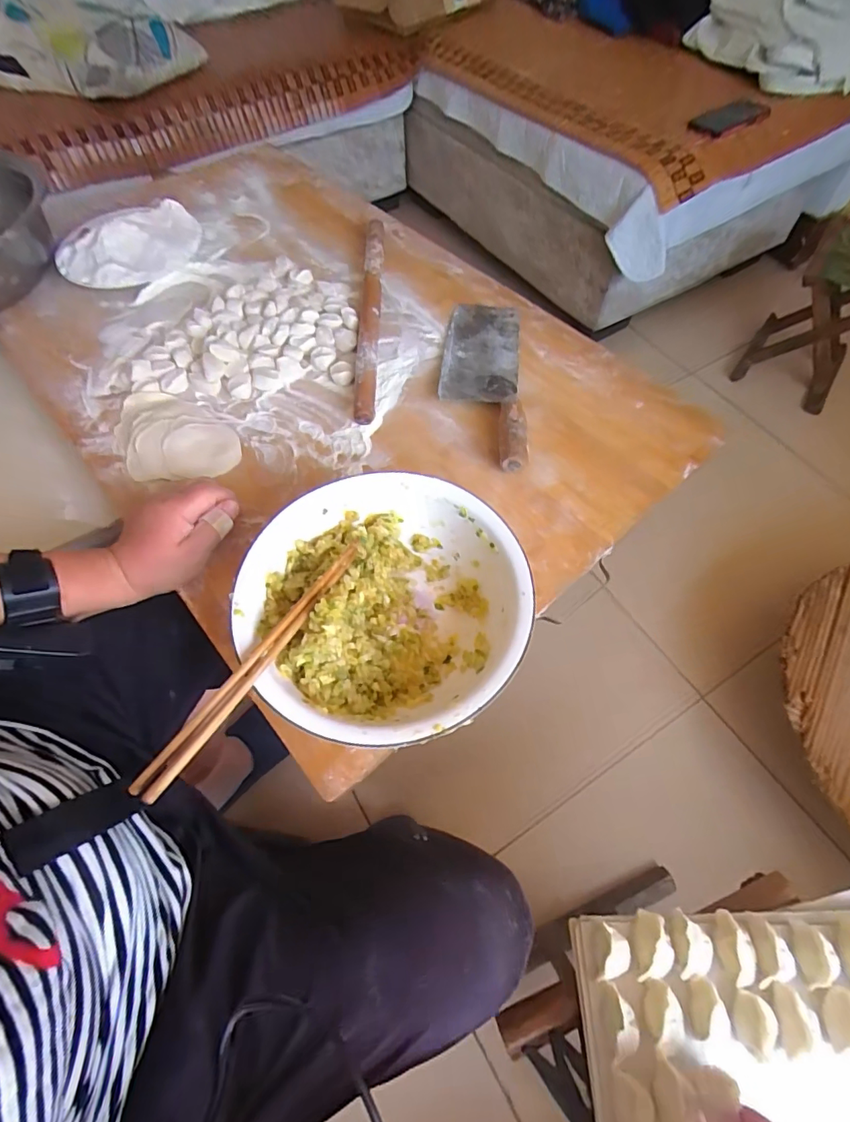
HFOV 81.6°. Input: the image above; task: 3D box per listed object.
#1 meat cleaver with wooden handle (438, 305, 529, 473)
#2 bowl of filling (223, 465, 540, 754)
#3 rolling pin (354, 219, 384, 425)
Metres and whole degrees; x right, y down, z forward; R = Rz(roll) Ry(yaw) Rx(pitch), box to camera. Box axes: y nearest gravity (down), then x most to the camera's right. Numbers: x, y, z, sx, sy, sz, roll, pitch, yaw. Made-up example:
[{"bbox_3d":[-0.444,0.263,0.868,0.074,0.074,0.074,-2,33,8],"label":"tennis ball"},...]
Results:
[{"bbox_3d":[0.066,-0.220,0.577,0.092,0.033,0.279,2,61,2],"label":"meat cleaver with wooden handle"},{"bbox_3d":[-0.031,0.038,0.408,0.221,0.069,0.218,0,61,1],"label":"bowl of filling"},{"bbox_3d":[-0.071,-0.332,0.643,0.025,0.026,0.387,-1,61,1],"label":"rolling pin"}]

